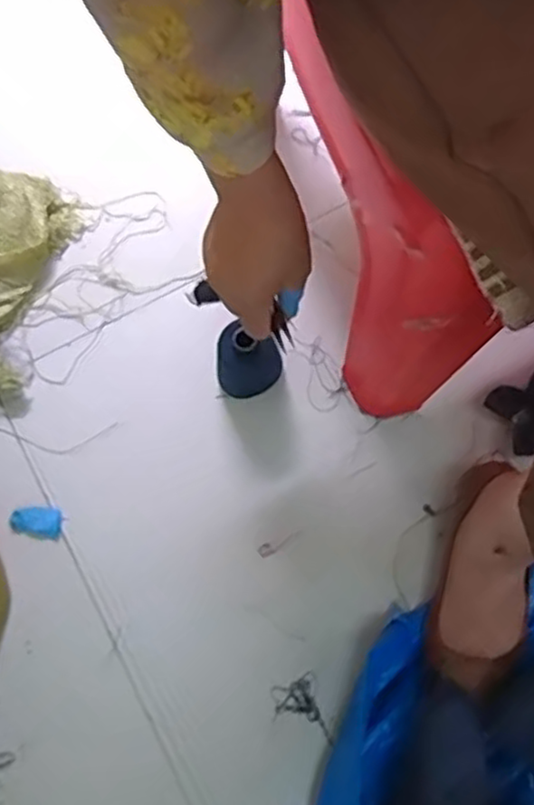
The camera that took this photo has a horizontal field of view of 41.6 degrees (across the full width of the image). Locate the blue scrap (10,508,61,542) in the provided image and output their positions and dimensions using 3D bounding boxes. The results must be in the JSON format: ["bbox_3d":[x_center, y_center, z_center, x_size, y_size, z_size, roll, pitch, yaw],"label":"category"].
[{"bbox_3d":[-0.234,0.122,0.709,0.049,0.008,0.031,5,78,1],"label":"blue scrap"}]

